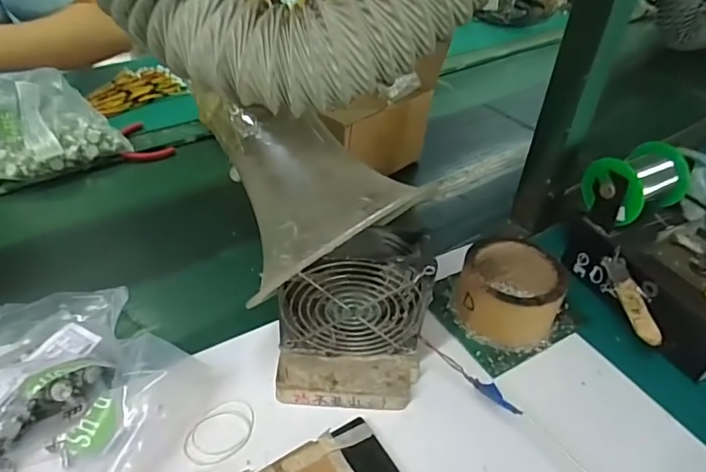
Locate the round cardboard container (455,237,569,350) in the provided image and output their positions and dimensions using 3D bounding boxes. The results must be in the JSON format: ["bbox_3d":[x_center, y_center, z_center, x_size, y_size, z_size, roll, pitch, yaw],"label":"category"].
[{"bbox_3d":[0.153,0.053,0.482,0.093,0.059,0.090,2,41,-1],"label":"round cardboard container"}]

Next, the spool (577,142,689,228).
[{"bbox_3d":[0.286,-0.056,0.498,0.087,0.059,0.072,-15,43,-20],"label":"spool"}]

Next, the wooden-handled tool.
[{"bbox_3d":[0.261,0.056,0.462,0.017,0.016,0.093,-5,59,-9],"label":"wooden-handled tool"}]

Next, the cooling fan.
[{"bbox_3d":[-0.001,0.069,0.393,0.116,0.137,0.068,3,41,1],"label":"cooling fan"}]

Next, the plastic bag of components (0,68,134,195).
[{"bbox_3d":[-0.415,-0.145,0.644,0.184,0.112,0.098,-30,50,-32],"label":"plastic bag of components"}]

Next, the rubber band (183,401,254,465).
[{"bbox_3d":[-0.105,0.156,0.392,0.043,0.007,0.057,22,44,21],"label":"rubber band"}]

